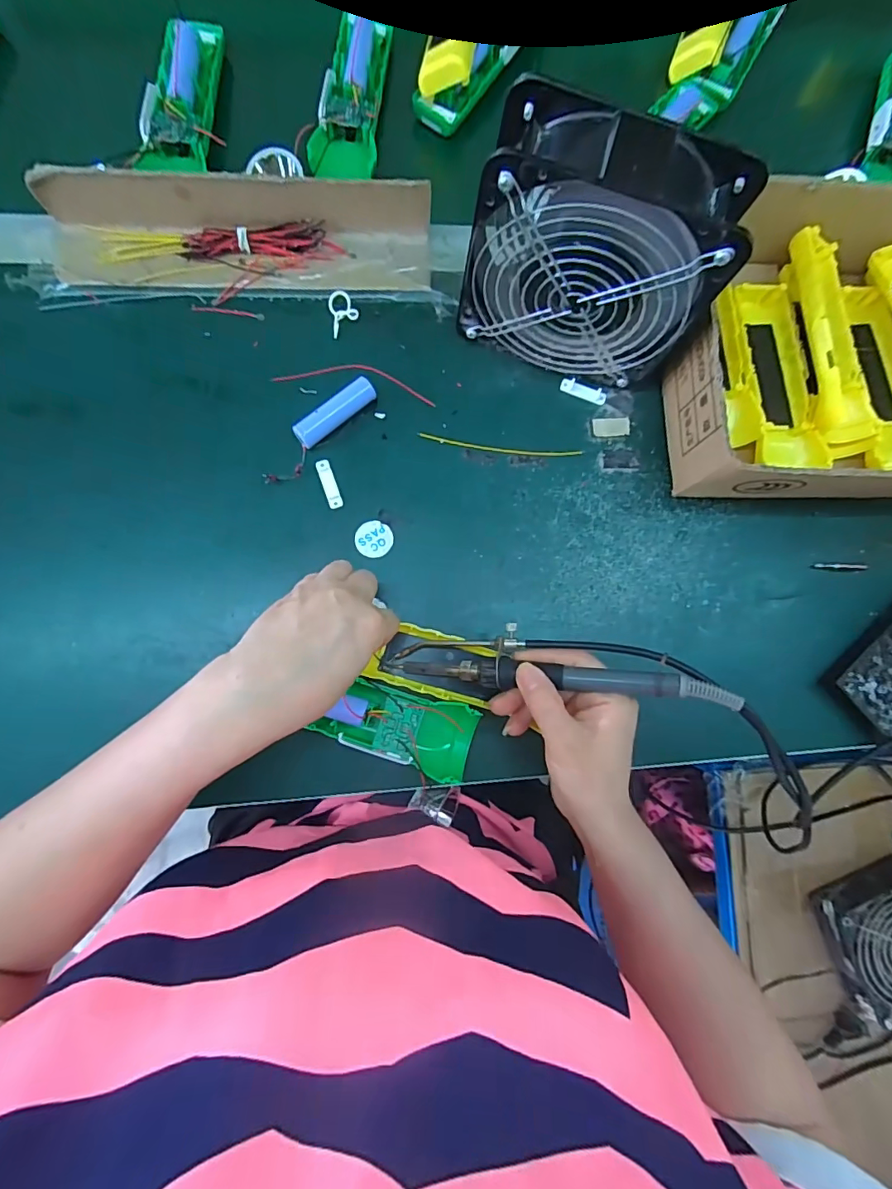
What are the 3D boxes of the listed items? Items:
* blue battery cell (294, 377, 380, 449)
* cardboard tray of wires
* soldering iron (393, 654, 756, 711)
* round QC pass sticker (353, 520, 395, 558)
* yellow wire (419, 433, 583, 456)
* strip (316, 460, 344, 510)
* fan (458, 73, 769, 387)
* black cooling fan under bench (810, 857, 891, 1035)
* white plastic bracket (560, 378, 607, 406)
[{"bbox_3d":[-0.081,-0.133,0.369,0.065,0.015,0.020,-42,89,-8],"label":"blue battery cell"},{"bbox_3d":[-0.152,-0.268,0.367,0.281,0.036,0.071,-4,84,-5],"label":"cardboard tray of wires"},{"bbox_3d":[0.061,0.051,0.309,0.208,0.017,0.018,1,83,22],"label":"soldering iron"},{"bbox_3d":[-0.053,-0.041,0.370,0.028,0.004,0.027,1,84,-5],"label":"round QC pass sticker"},{"bbox_3d":[0.043,-0.114,0.385,0.125,0.005,0.007,5,83,-4],"label":"yellow wire"},{"bbox_3d":[-0.087,-0.082,0.370,0.010,0.004,0.038,-19,86,-7],"label":"strip"},{"bbox_3d":[0.096,-0.214,0.329,0.157,0.147,0.062,16,83,-3],"label":"fan"},{"bbox_3d":[0.459,0.360,0.510,0.124,0.047,0.144,-18,85,-4],"label":"black cooling fan under bench"},{"bbox_3d":[0.110,-0.162,0.396,0.037,0.004,0.011,21,83,-2],"label":"white plastic bracket"}]

